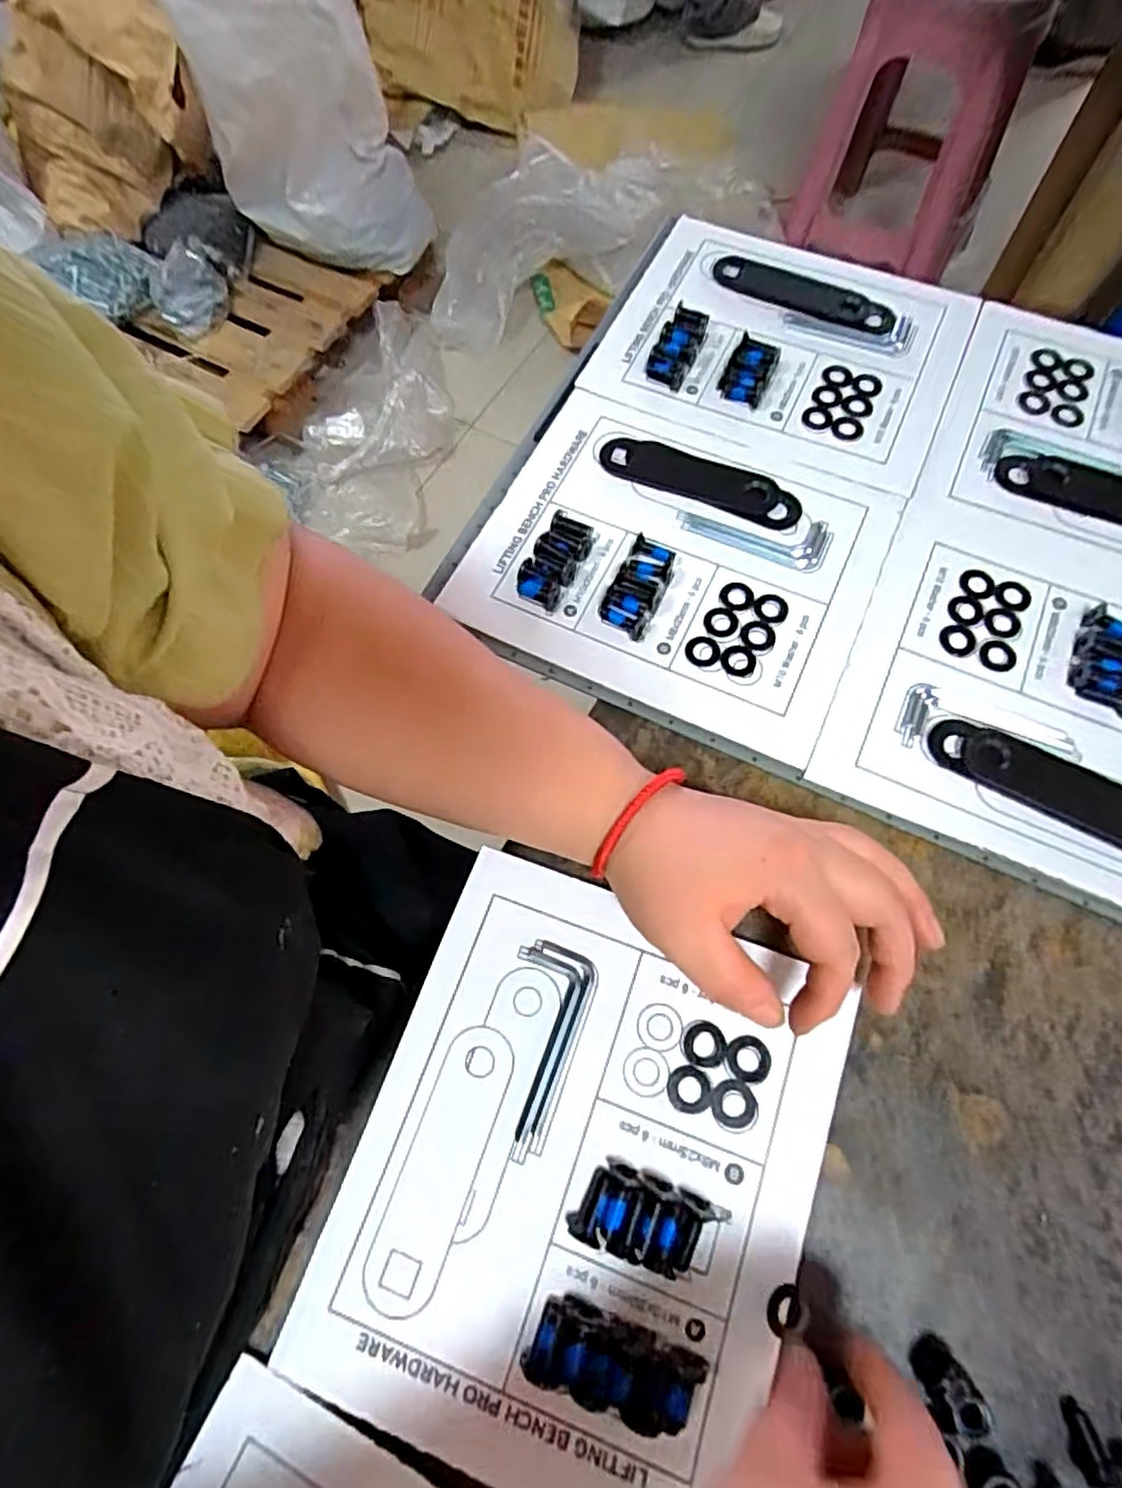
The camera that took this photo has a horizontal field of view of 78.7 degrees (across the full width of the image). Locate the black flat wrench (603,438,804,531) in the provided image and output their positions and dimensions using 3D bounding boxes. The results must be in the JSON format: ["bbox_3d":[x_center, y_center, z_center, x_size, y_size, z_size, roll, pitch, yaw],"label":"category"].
[{"bbox_3d":[0.086,-0.165,0.423,0.125,0.004,0.033,24,72,11],"label":"black flat wrench"}]

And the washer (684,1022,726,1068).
[{"bbox_3d":[0.065,0.136,0.310,0.018,0.004,0.019,-1,69,2],"label":"washer"}]

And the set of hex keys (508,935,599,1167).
[{"bbox_3d":[-0.012,0.137,0.312,0.037,0.004,0.090,17,71,8],"label":"set of hex keys"}]

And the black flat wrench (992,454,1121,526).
[{"bbox_3d":[0.326,-0.146,0.404,0.129,0.004,0.034,22,71,10],"label":"black flat wrench"}]

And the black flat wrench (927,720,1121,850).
[{"bbox_3d":[0.251,0.023,0.345,0.126,0.004,0.033,26,72,11],"label":"black flat wrench"}]

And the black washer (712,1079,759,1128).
[{"bbox_3d":[0.077,0.159,0.302,0.020,0.004,0.019,-1,69,2],"label":"black washer"}]

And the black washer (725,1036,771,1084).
[{"bbox_3d":[0.085,0.142,0.308,0.019,0.004,0.019,-1,69,2],"label":"black washer"}]

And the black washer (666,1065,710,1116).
[{"bbox_3d":[0.057,0.154,0.304,0.019,0.004,0.019,-1,69,2],"label":"black washer"}]

